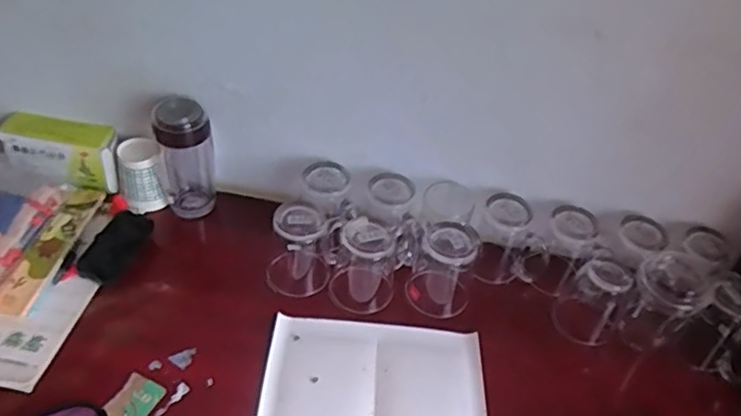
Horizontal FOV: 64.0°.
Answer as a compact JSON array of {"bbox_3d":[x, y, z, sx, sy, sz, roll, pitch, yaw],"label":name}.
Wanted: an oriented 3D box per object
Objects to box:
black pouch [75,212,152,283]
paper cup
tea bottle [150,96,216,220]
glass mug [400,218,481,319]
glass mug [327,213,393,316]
[{"bbox_3d":[-0.319,0.048,0.742,0.052,0.025,0.101,15,45,8],"label":"black pouch"},{"bbox_3d":[-0.317,-0.047,0.811,0.063,0.089,0.066,-14,48,-20],"label":"paper cup"},{"bbox_3d":[-0.246,-0.063,0.788,0.073,0.169,0.058,-10,47,-17],"label":"tea bottle"},{"bbox_3d":[0.086,0.075,0.754,0.098,0.112,0.090,6,44,-2],"label":"glass mug"},{"bbox_3d":[-0.008,0.063,0.738,0.082,0.097,0.082,-2,45,-10],"label":"glass mug"}]

